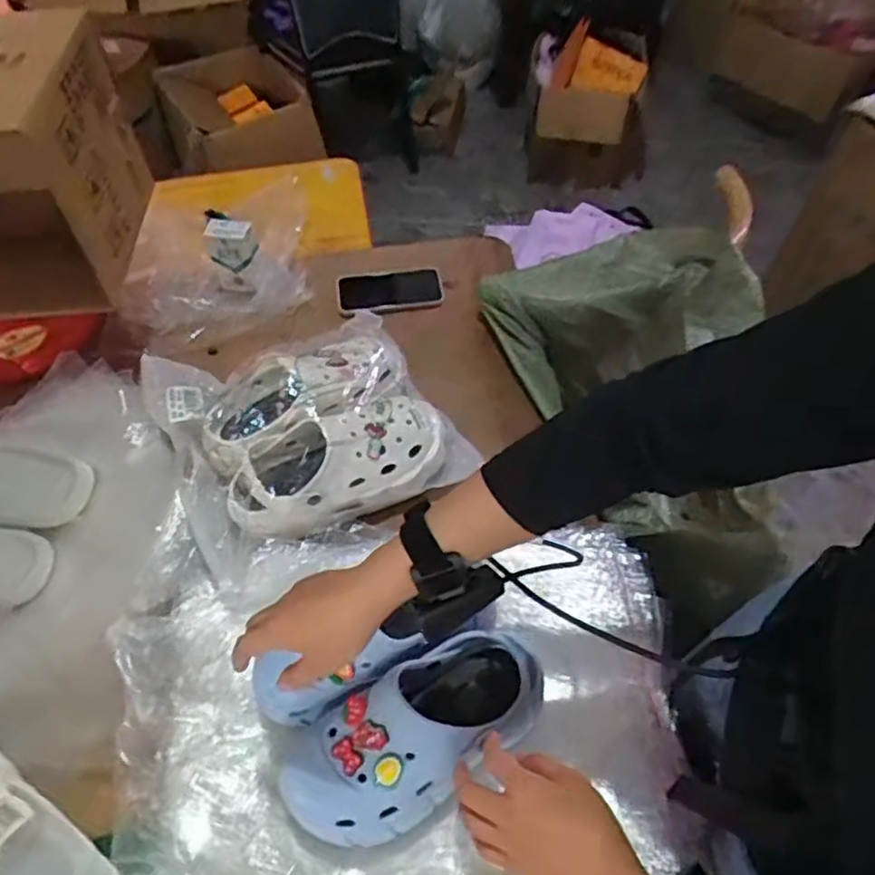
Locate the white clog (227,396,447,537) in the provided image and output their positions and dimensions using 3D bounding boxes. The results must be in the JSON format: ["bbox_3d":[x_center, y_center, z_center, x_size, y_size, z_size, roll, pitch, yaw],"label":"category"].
[{"bbox_3d":[-0.106,0.027,0.743,0.263,0.079,0.103,-22,57,-13],"label":"white clog"}]

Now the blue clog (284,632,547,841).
[{"bbox_3d":[-0.019,0.257,0.562,0.231,0.084,0.107,-28,58,-19],"label":"blue clog"}]

